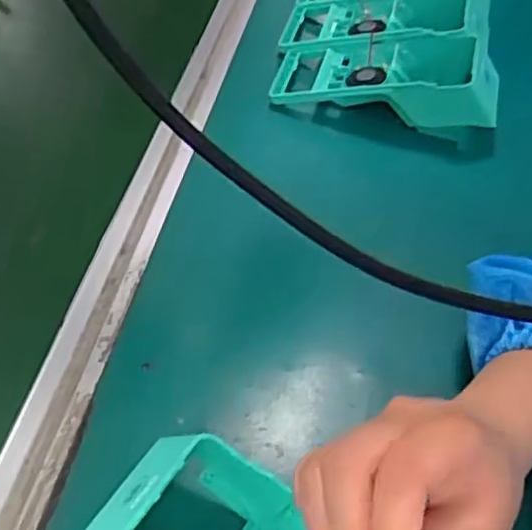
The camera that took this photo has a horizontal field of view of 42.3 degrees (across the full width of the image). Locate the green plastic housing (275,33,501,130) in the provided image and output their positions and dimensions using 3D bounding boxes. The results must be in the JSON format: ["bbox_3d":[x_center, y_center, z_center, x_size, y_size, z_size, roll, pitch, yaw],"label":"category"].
[{"bbox_3d":[0.101,-0.163,0.588,0.185,0.046,0.089,9,50,7],"label":"green plastic housing"}]

